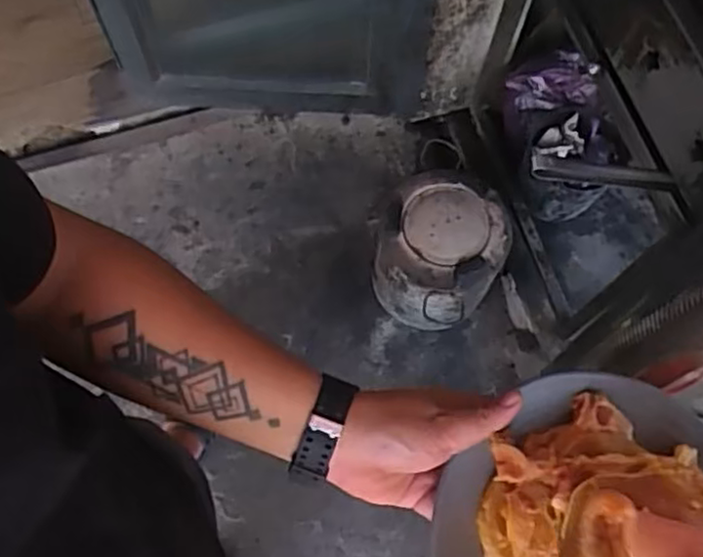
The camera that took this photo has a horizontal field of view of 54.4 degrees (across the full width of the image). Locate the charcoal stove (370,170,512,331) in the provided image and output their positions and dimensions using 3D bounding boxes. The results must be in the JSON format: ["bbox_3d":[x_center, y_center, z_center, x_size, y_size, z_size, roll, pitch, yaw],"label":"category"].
[{"bbox_3d":[0.187,-0.049,1.539,0.268,0.288,0.275,0,67,-1],"label":"charcoal stove"}]

